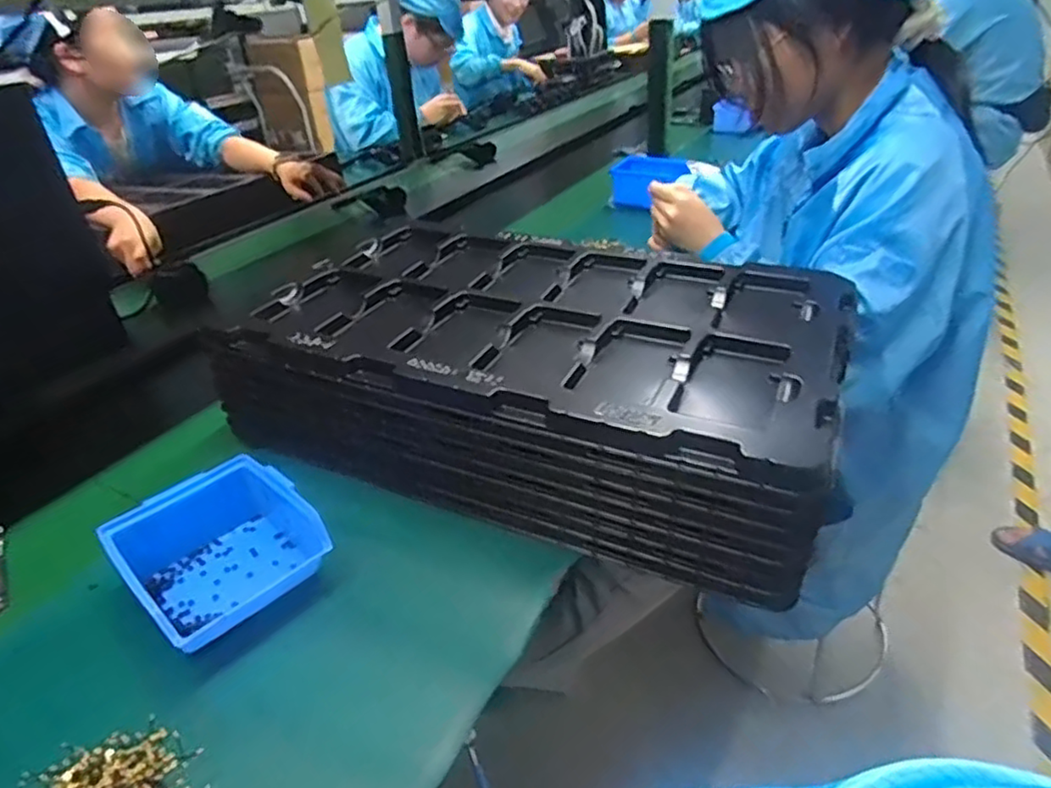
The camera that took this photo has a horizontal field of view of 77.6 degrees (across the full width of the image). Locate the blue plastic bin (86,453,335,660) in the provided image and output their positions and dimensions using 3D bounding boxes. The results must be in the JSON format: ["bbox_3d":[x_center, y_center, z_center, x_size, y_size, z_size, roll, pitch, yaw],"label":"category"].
[{"bbox_3d":[-0.235,0.123,0.509,0.132,0.068,0.125,24,42,37],"label":"blue plastic bin"}]

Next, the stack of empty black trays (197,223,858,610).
[{"bbox_3d":[0.009,-0.030,0.656,0.546,0.128,0.326,9,34,21],"label":"stack of empty black trays"}]

